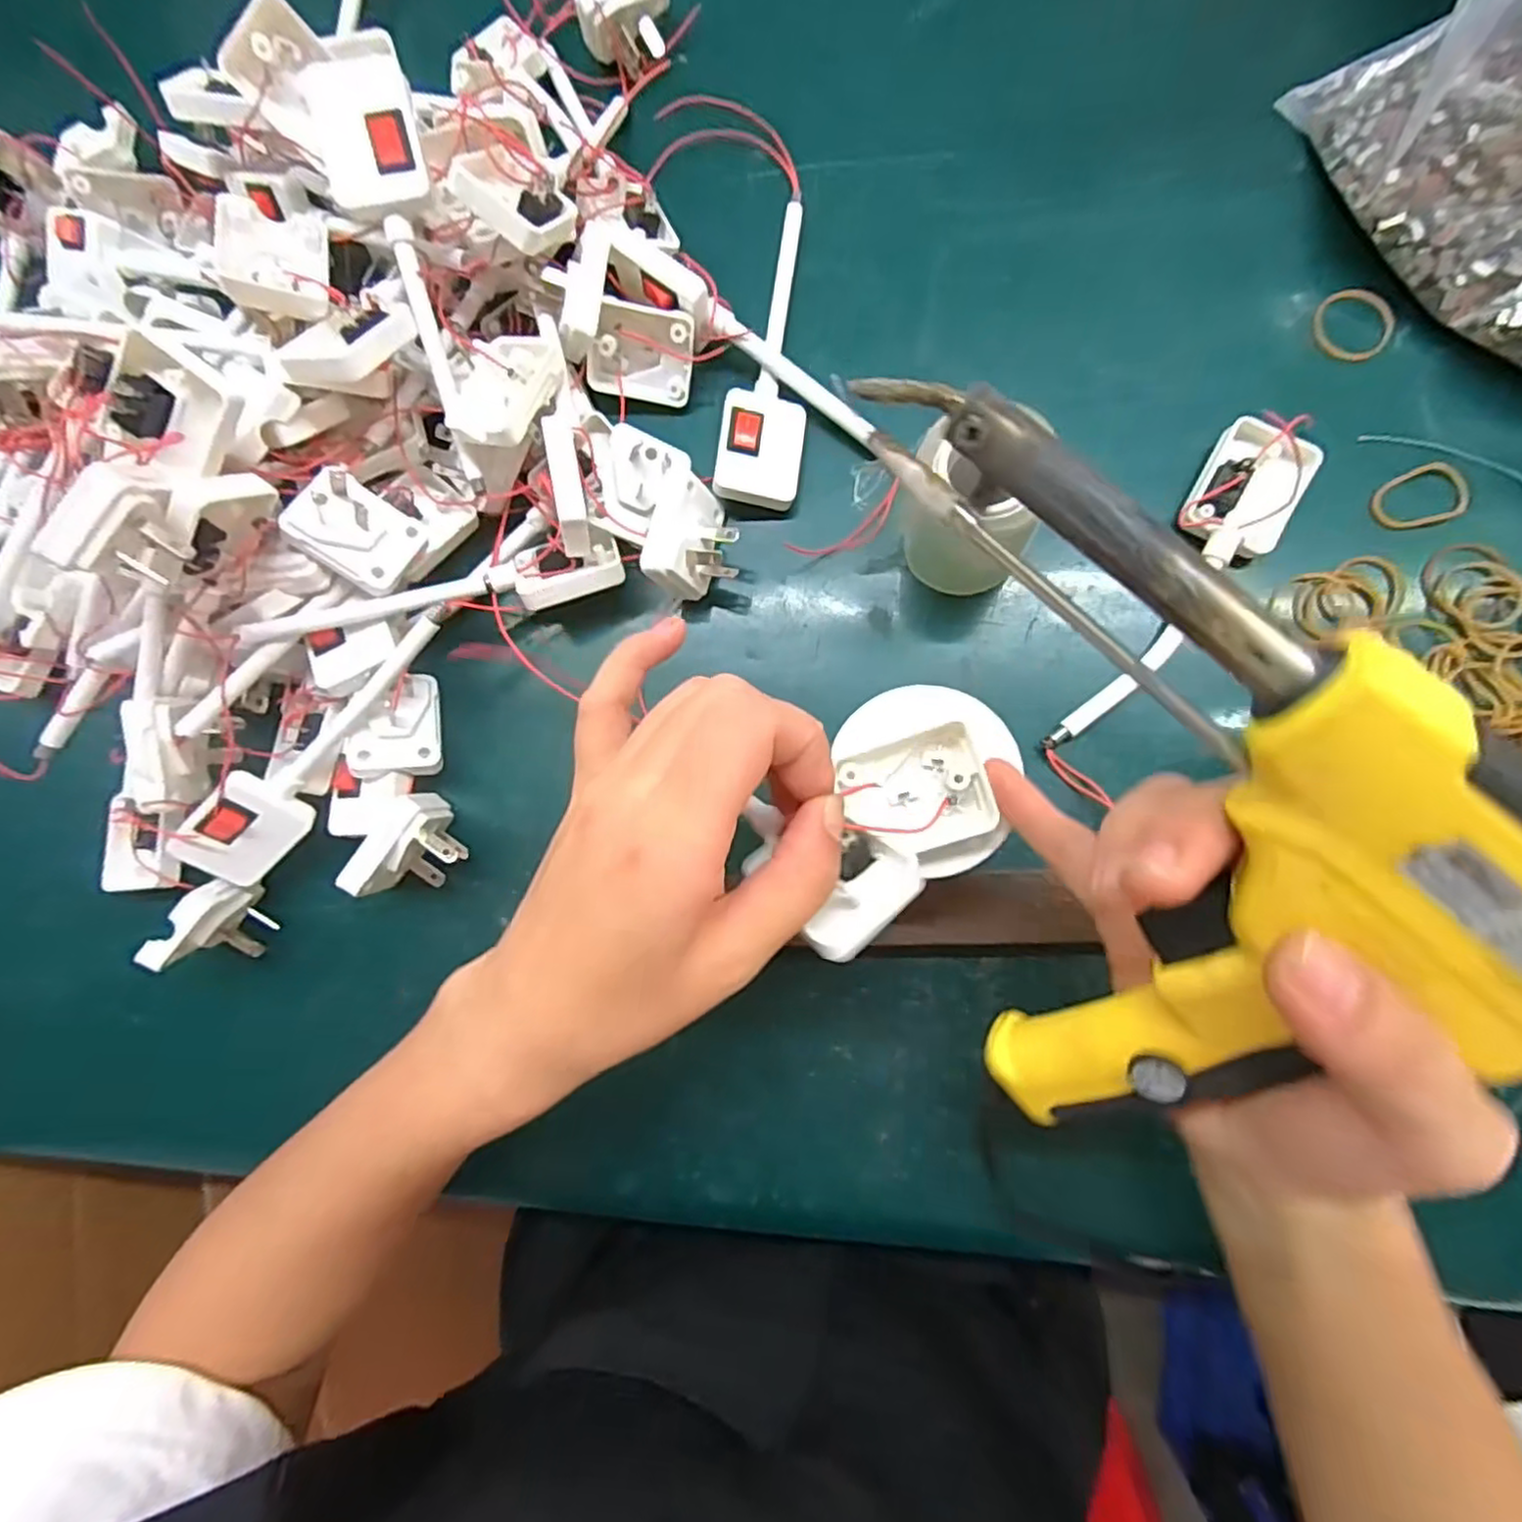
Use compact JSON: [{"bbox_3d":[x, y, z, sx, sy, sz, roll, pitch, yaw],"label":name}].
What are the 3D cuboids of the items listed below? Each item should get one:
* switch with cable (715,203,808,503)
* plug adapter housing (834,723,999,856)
[{"bbox_3d":[0.009,-0.193,0.326,0.035,0.023,0.150,9,85,9],"label":"switch with cable"},{"bbox_3d":[0.052,0.012,0.234,0.046,0.014,0.037,-19,82,5],"label":"plug adapter housing"}]

